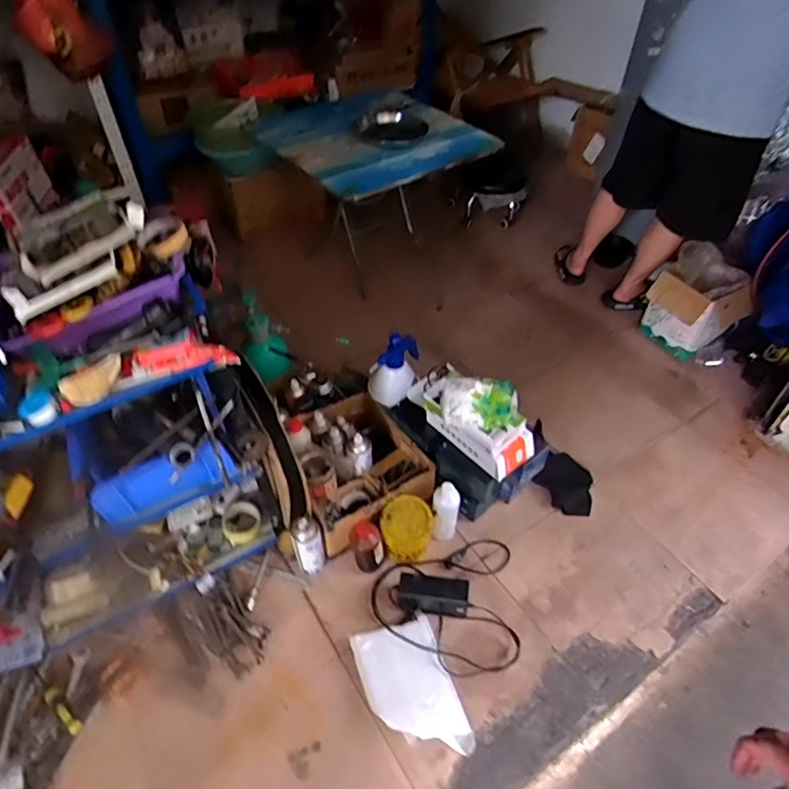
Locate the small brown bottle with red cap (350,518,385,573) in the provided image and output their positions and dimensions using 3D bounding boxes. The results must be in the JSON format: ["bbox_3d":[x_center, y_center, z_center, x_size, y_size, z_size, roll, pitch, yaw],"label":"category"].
[{"bbox_3d":[-0.063,0.351,1.253,0.074,0.155,0.068,0,47,0],"label":"small brown bottle with red cap"}]

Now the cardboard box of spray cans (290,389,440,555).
[{"bbox_3d":[-0.105,0.200,1.415,0.313,0.195,0.361,-22,51,-20],"label":"cardboard box of spray cans"}]

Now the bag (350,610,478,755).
[{"bbox_3d":[0.032,0.599,1.099,0.174,0.056,0.273,-15,49,-14],"label":"bag"}]

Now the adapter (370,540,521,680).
[{"bbox_3d":[0.138,0.475,1.200,0.350,0.059,0.282,-12,48,-12],"label":"adapter"}]

